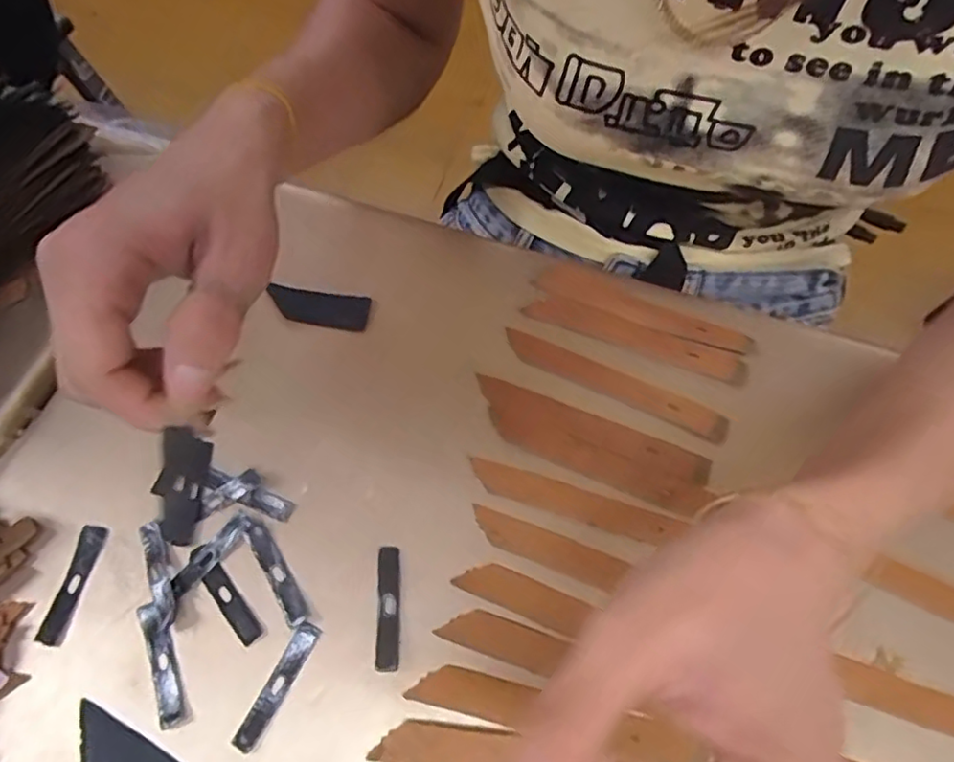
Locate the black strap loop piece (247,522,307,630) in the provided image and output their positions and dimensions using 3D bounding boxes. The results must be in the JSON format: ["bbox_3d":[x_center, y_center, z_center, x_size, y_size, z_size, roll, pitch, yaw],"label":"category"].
[{"bbox_3d":[-0.095,0.090,0.289,0.010,0.004,0.053,-28,66,-14],"label":"black strap loop piece"}]

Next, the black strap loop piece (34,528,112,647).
[{"bbox_3d":[-0.190,0.095,0.288,0.012,0.004,0.053,8,63,5],"label":"black strap loop piece"}]

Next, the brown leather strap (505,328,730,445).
[{"bbox_3d":[0.074,0.002,0.338,0.125,0.004,0.018,24,65,12],"label":"brown leather strap"}]

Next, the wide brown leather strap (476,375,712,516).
[{"bbox_3d":[0.057,0.033,0.318,0.125,0.004,0.034,21,65,11],"label":"wide brown leather strap"}]

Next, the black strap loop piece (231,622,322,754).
[{"bbox_3d":[-0.088,0.133,0.268,0.010,0.004,0.054,25,65,13],"label":"black strap loop piece"}]

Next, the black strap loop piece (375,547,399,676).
[{"bbox_3d":[-0.041,0.104,0.284,0.010,0.004,0.054,-2,63,-1],"label":"black strap loop piece"}]

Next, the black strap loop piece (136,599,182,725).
[{"bbox_3d":[-0.140,0.124,0.272,0.013,0.008,0.052,-23,65,-11],"label":"black strap loop piece"}]

